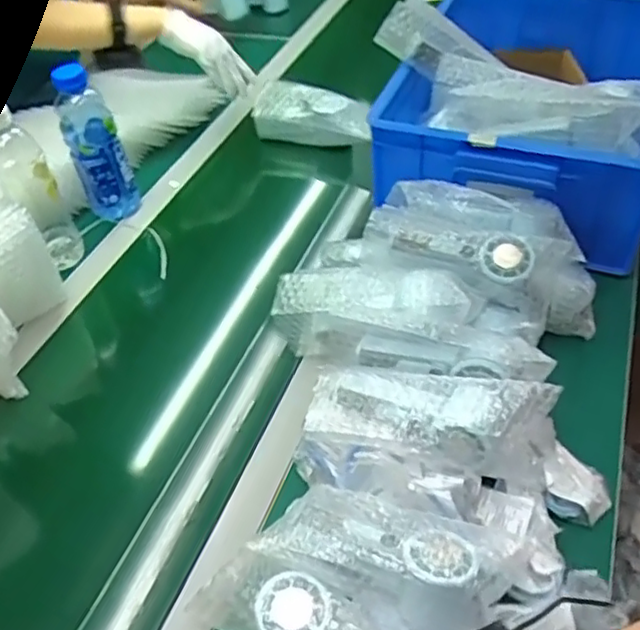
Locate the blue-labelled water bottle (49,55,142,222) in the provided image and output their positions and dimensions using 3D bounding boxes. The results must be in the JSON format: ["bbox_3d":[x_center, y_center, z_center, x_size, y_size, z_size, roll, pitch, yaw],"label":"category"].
[{"bbox_3d":[-0.304,-0.230,0.885,0.070,0.205,0.062,-20,48,-14],"label":"blue-labelled water bottle"}]

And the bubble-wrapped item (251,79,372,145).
[{"bbox_3d":[-0.009,-0.320,1.032,0.185,0.078,0.054,11,48,14],"label":"bubble-wrapped item"}]

